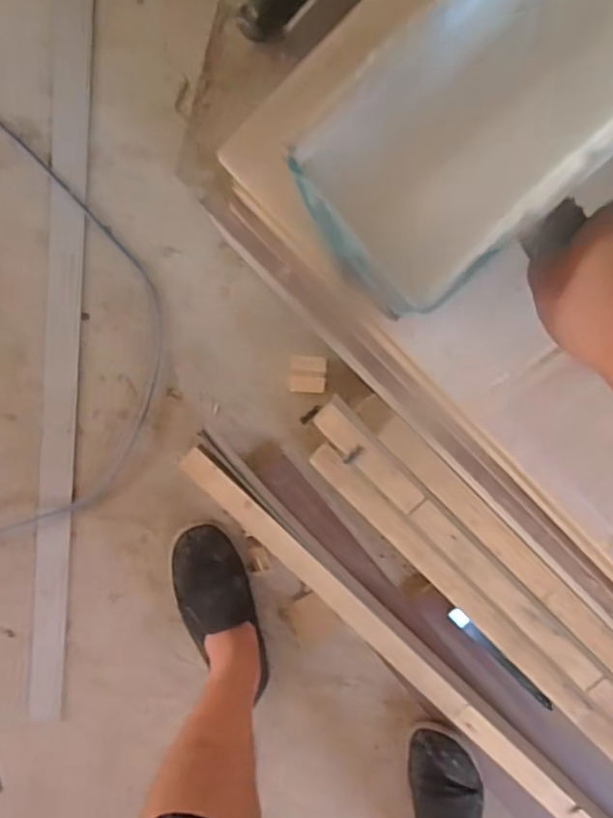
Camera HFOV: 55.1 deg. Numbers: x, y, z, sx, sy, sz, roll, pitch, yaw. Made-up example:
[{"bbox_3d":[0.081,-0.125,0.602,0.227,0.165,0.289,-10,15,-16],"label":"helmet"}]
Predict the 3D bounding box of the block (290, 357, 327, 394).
[{"bbox_3d":[0.002,-0.048,0.818,0.049,0.024,0.049,3,91,2],"label":"block"}]

